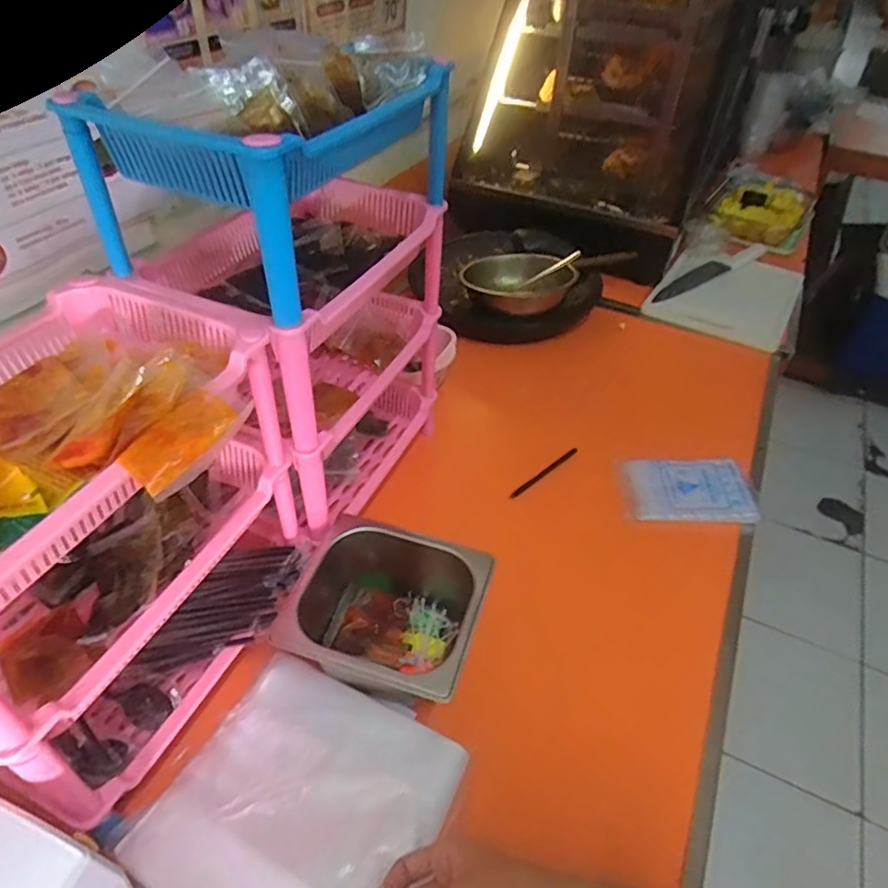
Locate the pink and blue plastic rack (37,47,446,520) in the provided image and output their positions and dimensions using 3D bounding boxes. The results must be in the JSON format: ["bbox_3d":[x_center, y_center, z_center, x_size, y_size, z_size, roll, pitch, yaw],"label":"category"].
[{"bbox_3d":[-0.140,-0.136,0.681,0.186,0.463,0.307,17,45,15],"label":"pink and blue plastic rack"}]

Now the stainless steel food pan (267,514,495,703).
[{"bbox_3d":[-0.059,0.172,0.624,0.179,0.090,0.158,16,45,14],"label":"stainless steel food pan"}]

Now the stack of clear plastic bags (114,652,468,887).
[{"bbox_3d":[-0.118,0.297,0.518,0.210,0.021,0.204,21,46,19],"label":"stack of clear plastic bags"}]

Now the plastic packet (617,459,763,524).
[{"bbox_3d":[0.326,0.059,0.837,0.161,0.024,0.114,-3,40,4],"label":"plastic packet"}]

